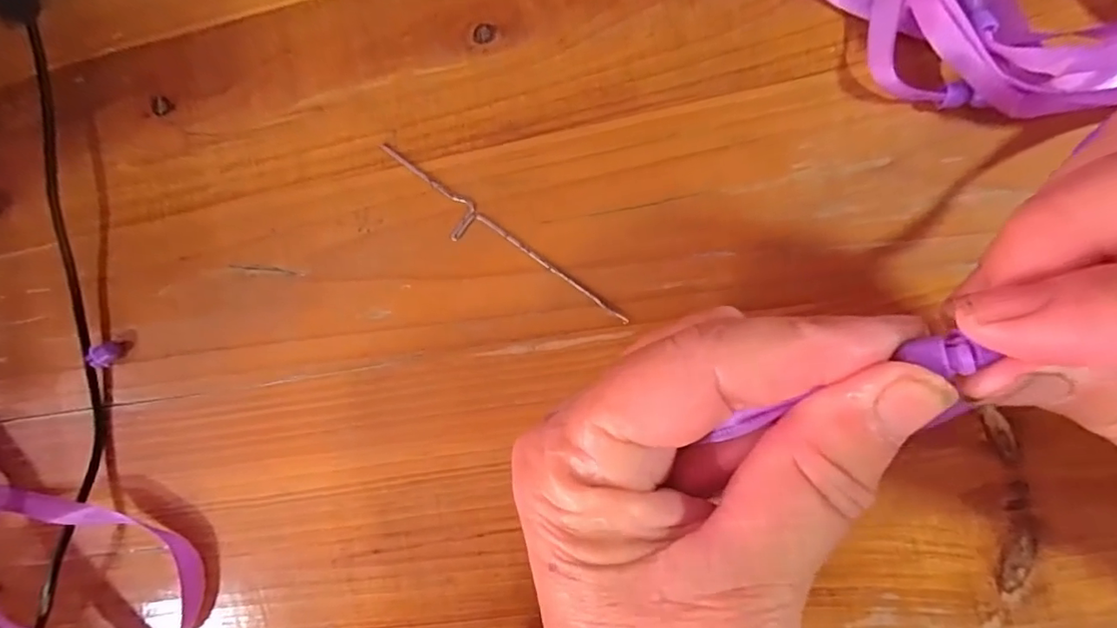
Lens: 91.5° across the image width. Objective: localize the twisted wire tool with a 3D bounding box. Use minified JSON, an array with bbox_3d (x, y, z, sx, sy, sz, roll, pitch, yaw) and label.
[{"bbox_3d":[-0.027,-0.029,0.218,0.123,0.004,0.015,37,95,7],"label":"twisted wire tool"}]

